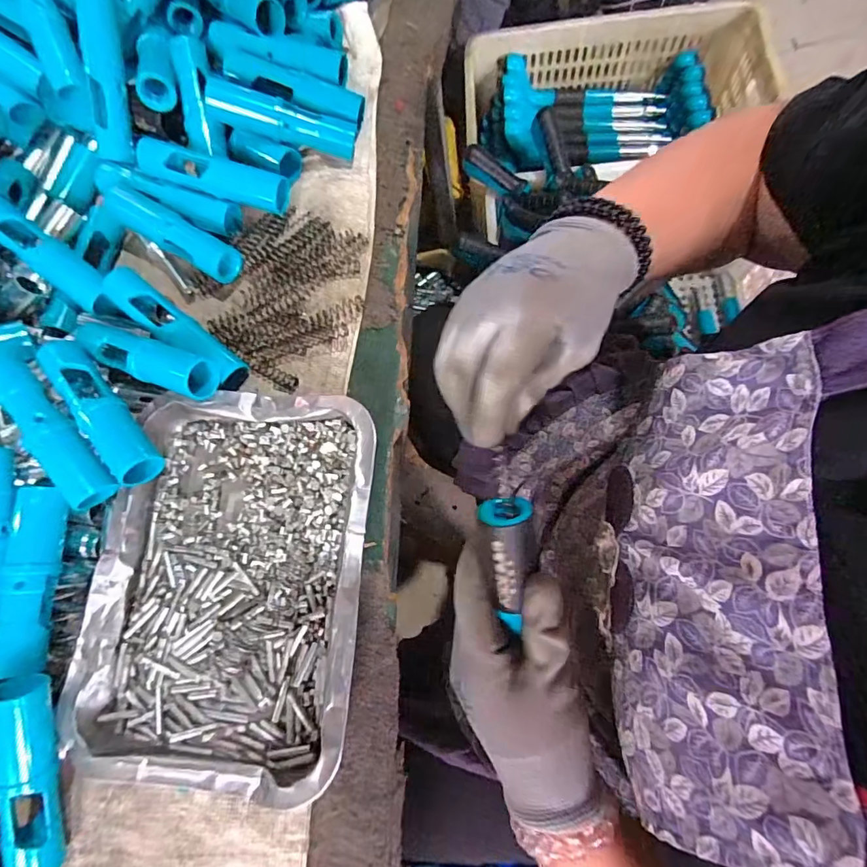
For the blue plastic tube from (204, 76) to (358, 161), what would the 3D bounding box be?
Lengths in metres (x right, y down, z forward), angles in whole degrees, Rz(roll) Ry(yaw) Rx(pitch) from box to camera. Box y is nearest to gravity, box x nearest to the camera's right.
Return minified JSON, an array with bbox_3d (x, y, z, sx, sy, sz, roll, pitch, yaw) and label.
[{"bbox_3d":[-0.128,-0.269,0.403,0.120,0.020,0.028,9,74,-17],"label":"blue plastic tube"}]

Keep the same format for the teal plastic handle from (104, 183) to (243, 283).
[{"bbox_3d":[-0.220,-0.169,0.392,0.130,0.021,0.029,30,77,7],"label":"teal plastic handle"}]

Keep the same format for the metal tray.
[{"bbox_3d":[-0.141,0.093,0.318,0.185,0.030,0.248,4,75,1],"label":"metal tray"}]

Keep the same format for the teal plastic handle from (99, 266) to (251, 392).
[{"bbox_3d":[-0.201,-0.082,0.365,0.121,0.037,0.029,37,78,9],"label":"teal plastic handle"}]

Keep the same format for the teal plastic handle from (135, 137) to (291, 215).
[{"bbox_3d":[-0.185,-0.216,0.395,0.126,0.035,0.025,15,75,3],"label":"teal plastic handle"}]

